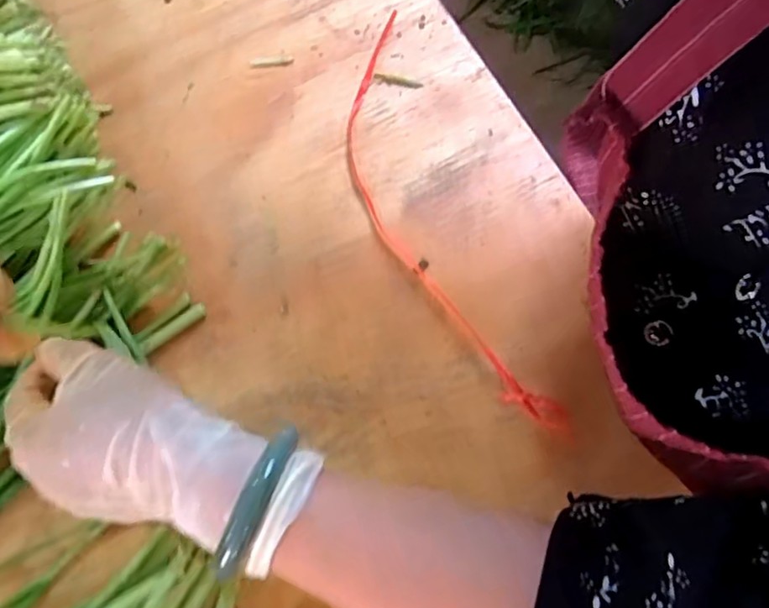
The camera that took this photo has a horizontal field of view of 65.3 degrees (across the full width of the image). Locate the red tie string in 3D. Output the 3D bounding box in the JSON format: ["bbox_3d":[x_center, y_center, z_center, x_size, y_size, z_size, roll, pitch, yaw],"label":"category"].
[{"bbox_3d":[0.028,-0.055,0.388,0.068,0.008,0.309,-20,75,-6],"label":"red tie string"}]

